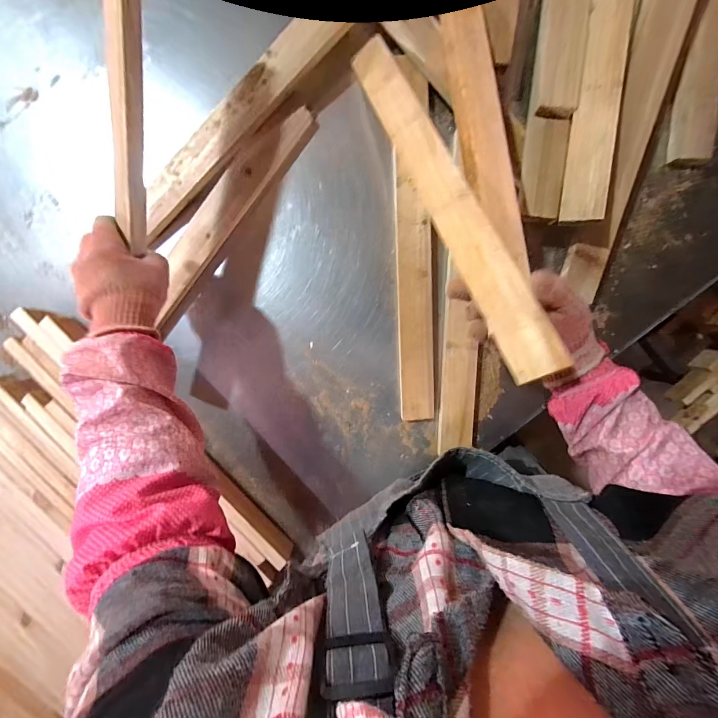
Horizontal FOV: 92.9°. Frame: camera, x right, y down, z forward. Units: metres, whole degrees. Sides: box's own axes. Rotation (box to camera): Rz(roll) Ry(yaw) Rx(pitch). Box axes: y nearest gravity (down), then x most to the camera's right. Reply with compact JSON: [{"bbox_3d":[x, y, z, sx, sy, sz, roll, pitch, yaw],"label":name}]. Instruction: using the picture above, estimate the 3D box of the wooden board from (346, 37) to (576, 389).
[{"bbox_3d":[0.094,-0.202,0.394,0.052,0.013,0.484,-30,69,25],"label":"wooden board"}]

